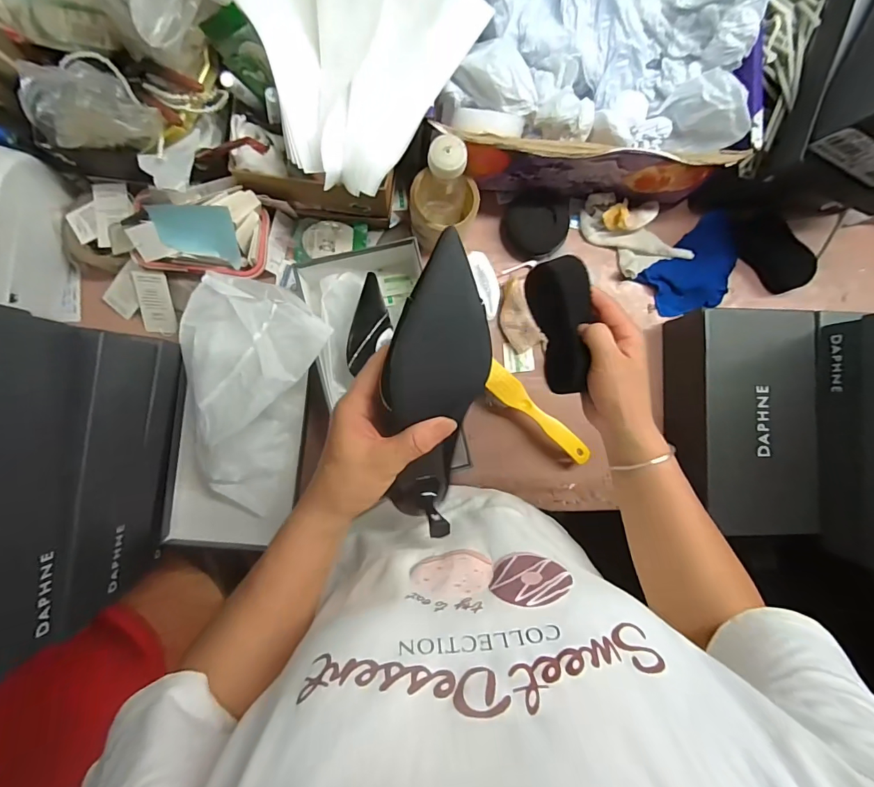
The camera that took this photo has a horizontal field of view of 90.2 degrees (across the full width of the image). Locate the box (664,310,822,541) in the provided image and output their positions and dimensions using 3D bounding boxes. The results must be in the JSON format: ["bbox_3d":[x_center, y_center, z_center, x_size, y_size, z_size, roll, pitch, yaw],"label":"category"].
[{"bbox_3d":[0.418,0.037,0.605,0.154,0.095,0.285,1,89,-5],"label":"box"}]

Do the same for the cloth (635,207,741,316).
[{"bbox_3d":[0.393,-0.185,0.651,0.156,0.028,0.105,-41,93,-4],"label":"cloth"}]

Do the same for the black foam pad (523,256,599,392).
[{"bbox_3d":[0.119,-0.062,0.405,0.043,0.058,0.121,-10,101,-5],"label":"black foam pad"}]

